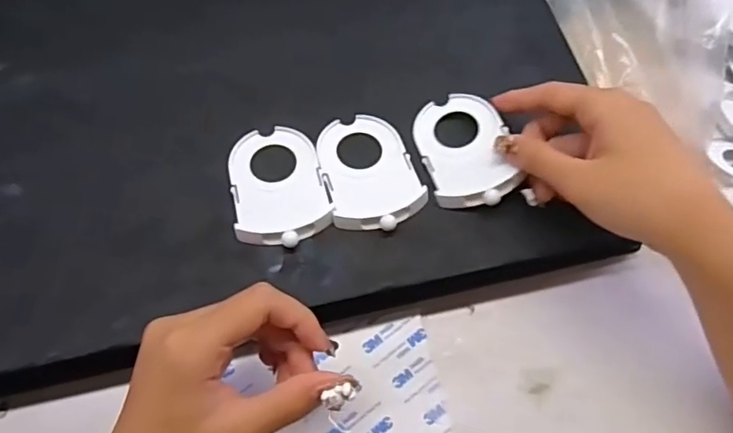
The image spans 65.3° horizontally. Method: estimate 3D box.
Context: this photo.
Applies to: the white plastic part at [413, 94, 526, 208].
[{"bbox_3d":[0.062,-0.044,0.360,0.053,0.013,0.081,-12,65,-8],"label":"white plastic part"}]

